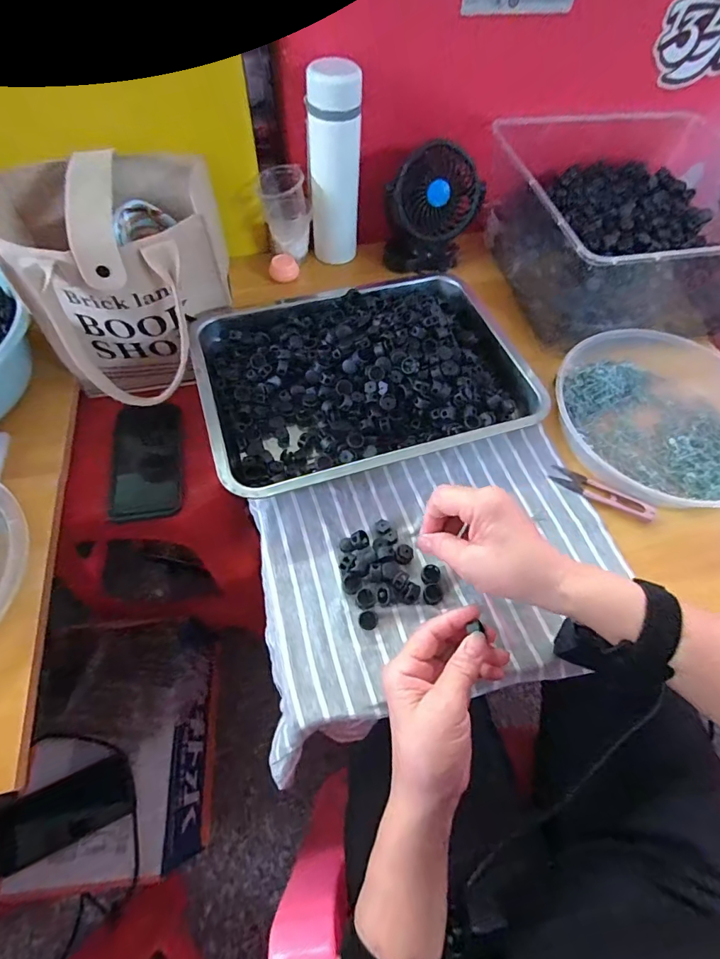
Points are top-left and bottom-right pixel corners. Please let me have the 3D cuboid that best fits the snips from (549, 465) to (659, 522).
[{"bbox_3d":[0.245,0.014,0.464,0.101,0.010,0.026,29,63,13],"label":"snips"}]

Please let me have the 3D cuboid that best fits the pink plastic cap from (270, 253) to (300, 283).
[{"bbox_3d":[-0.102,-0.285,0.616,0.039,0.020,0.035,-12,62,-10],"label":"pink plastic cap"}]

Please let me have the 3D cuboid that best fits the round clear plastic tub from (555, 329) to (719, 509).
[{"bbox_3d":[0.325,-0.069,0.495,0.209,0.040,0.219,1,60,-2],"label":"round clear plastic tub"}]

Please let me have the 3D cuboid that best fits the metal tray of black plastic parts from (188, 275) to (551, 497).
[{"bbox_3d":[0.000,-0.128,0.506,0.341,0.052,0.263,-16,62,-12],"label":"metal tray of black plastic parts"}]

